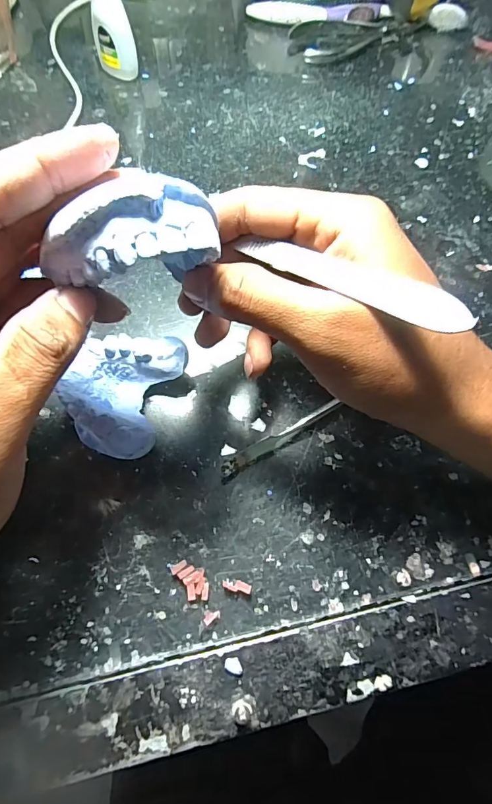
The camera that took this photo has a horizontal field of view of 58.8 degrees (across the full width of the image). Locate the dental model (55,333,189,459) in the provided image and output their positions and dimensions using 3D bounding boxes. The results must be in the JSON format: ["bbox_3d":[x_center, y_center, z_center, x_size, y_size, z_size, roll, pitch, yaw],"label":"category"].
[{"bbox_3d":[-0.063,-0.005,0.224,0.050,0.026,0.064,17,68,5],"label":"dental model"}]

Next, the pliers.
[{"bbox_3d":[0.097,-0.310,0.373,0.120,0.008,0.044,-12,68,-7],"label":"pliers"}]

